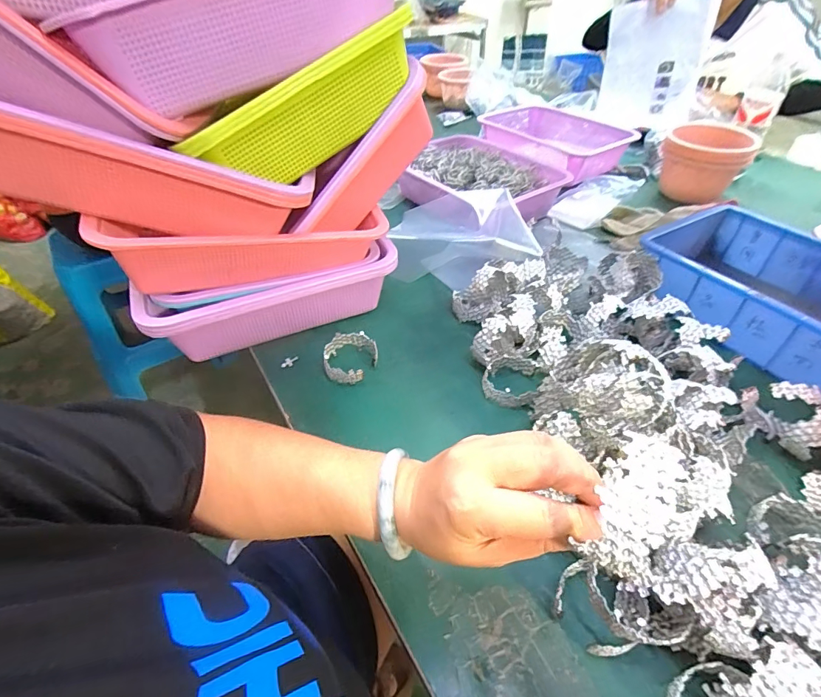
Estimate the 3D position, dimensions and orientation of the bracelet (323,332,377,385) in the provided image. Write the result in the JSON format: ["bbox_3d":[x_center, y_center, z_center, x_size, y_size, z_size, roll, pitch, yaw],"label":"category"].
[{"bbox_3d":[-0.069,0.012,0.497,0.061,0.033,0.061,-4,43,-2],"label":"bracelet"}]

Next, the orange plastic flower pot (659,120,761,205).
[{"bbox_3d":[0.556,-0.356,0.814,0.143,0.113,0.130,23,48,22],"label":"orange plastic flower pot"}]

